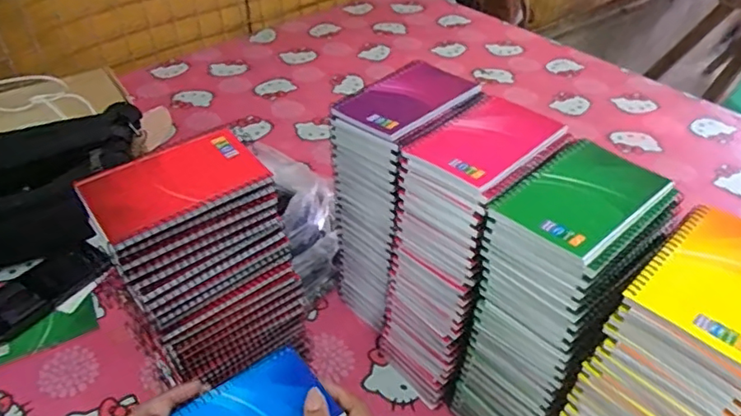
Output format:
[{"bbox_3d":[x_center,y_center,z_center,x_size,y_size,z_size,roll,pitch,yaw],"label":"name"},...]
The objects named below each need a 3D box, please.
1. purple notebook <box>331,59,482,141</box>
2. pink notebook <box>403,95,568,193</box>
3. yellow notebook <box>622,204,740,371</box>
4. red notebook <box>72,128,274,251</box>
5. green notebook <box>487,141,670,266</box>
[{"bbox_3d":[0.037,-0.106,0.552,0.086,0.011,0.128,30,48,30],"label":"purple notebook"},{"bbox_3d":[0.099,-0.061,0.497,0.125,0.009,0.085,-32,50,-33],"label":"pink notebook"},{"bbox_3d":[0.237,0.046,0.376,0.086,0.010,0.128,33,50,32],"label":"yellow notebook"},{"bbox_3d":[-0.154,-0.019,0.456,0.129,0.017,0.086,-26,47,-28],"label":"red notebook"},{"bbox_3d":[0.163,-0.009,0.441,0.125,0.014,0.084,-31,49,-32],"label":"green notebook"}]

